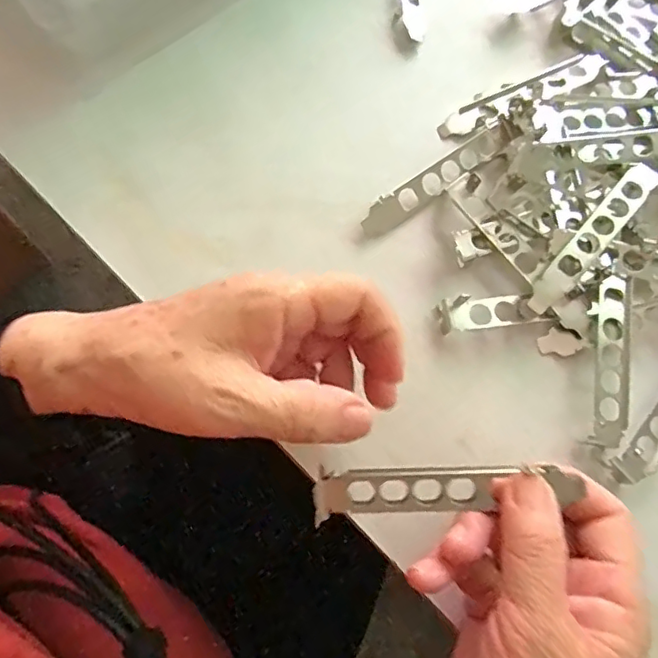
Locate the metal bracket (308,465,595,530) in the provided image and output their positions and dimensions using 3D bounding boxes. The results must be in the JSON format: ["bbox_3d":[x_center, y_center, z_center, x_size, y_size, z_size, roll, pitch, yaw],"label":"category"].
[{"bbox_3d":[0.053,0.074,0.262,0.121,0.008,0.021,-6,74,8],"label":"metal bracket"}]

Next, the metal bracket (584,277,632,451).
[{"bbox_3d":[0.160,0.017,0.322,0.021,0.005,0.099,12,74,1],"label":"metal bracket"}]

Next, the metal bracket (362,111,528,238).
[{"bbox_3d":[0.071,-0.098,0.354,0.123,0.010,0.020,-36,78,-12],"label":"metal bracket"}]

